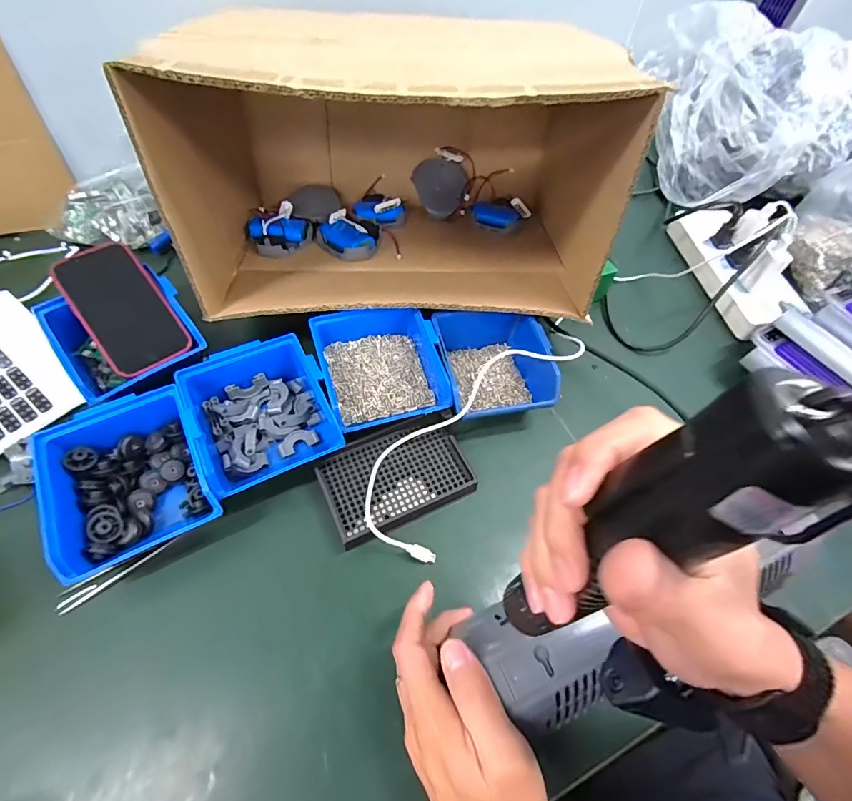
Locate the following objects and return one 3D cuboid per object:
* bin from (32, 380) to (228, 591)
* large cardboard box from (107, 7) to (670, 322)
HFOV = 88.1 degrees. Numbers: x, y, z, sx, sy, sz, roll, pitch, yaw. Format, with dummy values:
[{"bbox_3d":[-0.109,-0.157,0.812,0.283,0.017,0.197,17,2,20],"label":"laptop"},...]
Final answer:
[{"bbox_3d":[-0.253,0.066,0.386,0.115,0.072,0.148,-24,62,-19],"label":"bin"},{"bbox_3d":[-0.026,-0.257,0.486,0.420,0.248,0.310,-1,57,-5],"label":"large cardboard box"}]

